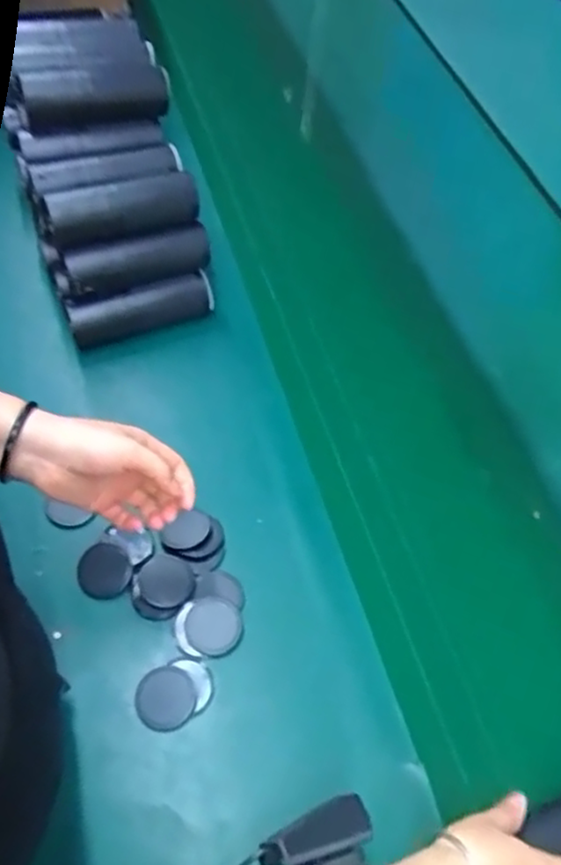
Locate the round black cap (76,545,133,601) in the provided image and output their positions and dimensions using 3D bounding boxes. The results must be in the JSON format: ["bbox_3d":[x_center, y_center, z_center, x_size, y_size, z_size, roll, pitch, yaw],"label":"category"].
[{"bbox_3d":[-0.167,0.133,0.657,0.050,0.008,0.050,0,67,-1],"label":"round black cap"}]

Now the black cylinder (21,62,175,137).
[{"bbox_3d":[-0.213,-0.393,0.806,0.172,0.053,0.048,-10,57,-12],"label":"black cylinder"}]

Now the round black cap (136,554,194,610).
[{"bbox_3d":[-0.108,0.140,0.655,0.053,0.006,0.049,2,56,-4],"label":"round black cap"}]

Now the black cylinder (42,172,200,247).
[{"bbox_3d":[-0.175,-0.253,0.772,0.172,0.040,0.044,-19,59,-17],"label":"black cylinder"}]

